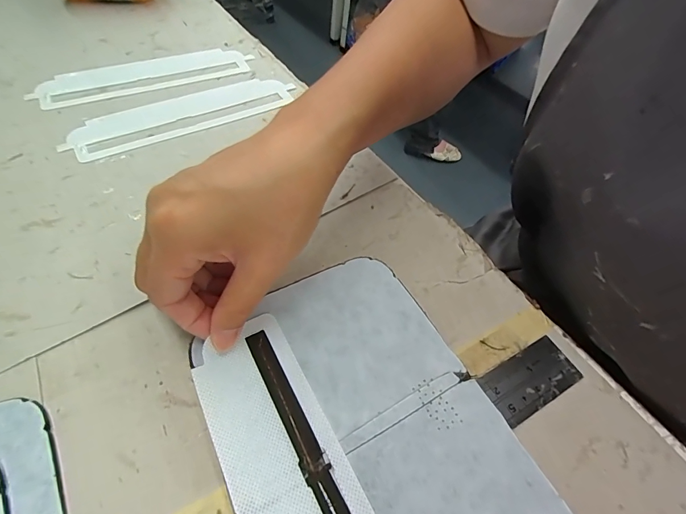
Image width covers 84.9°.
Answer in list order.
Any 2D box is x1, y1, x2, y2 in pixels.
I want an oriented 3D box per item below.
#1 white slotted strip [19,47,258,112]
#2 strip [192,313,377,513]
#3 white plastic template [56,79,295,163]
[{"bbox_3d":[-0.183,-0.173,0.352,0.188,0.004,0.053,-21,60,-19],"label":"white slotted strip"},{"bbox_3d":[-0.020,0.107,0.172,0.052,0.006,0.168,-23,61,-20],"label":"strip"},{"bbox_3d":[-0.133,-0.124,0.318,0.183,0.004,0.053,-26,61,-21],"label":"white plastic template"}]

